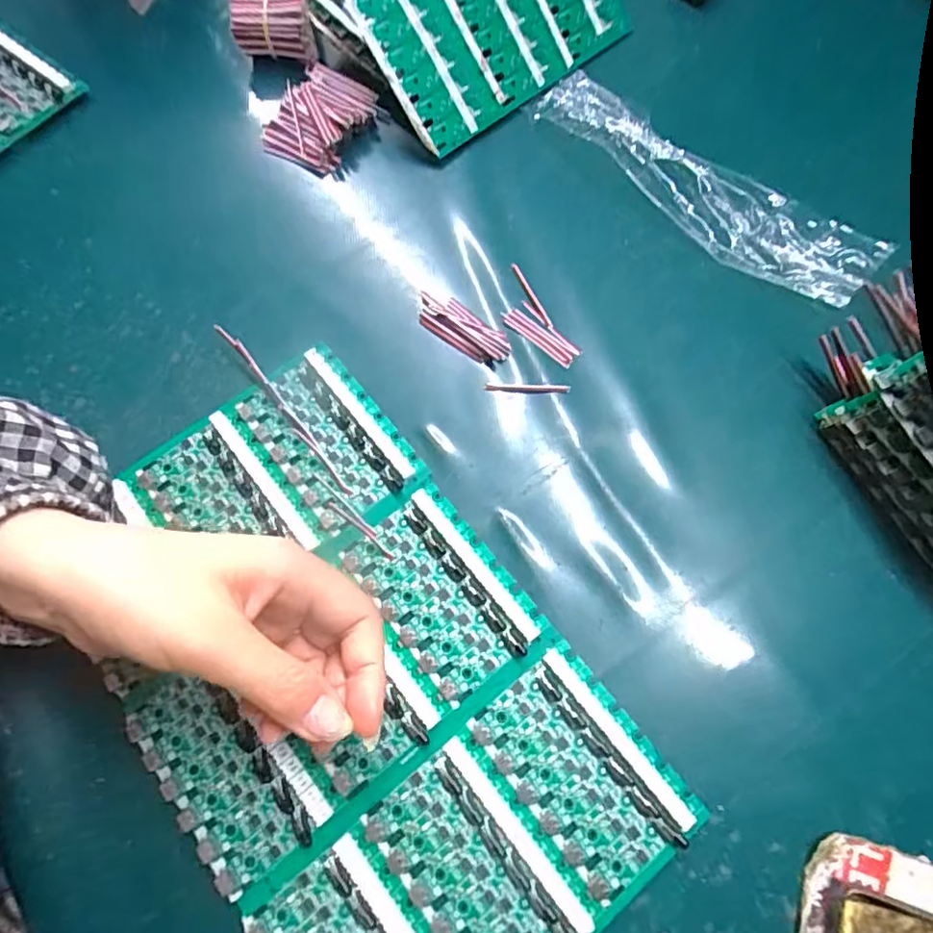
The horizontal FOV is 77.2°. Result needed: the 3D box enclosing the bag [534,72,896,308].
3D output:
[{"bbox_3d":[0.145,-0.177,0.373,0.230,0.023,0.059,38,75,12],"label":"bag"}]

